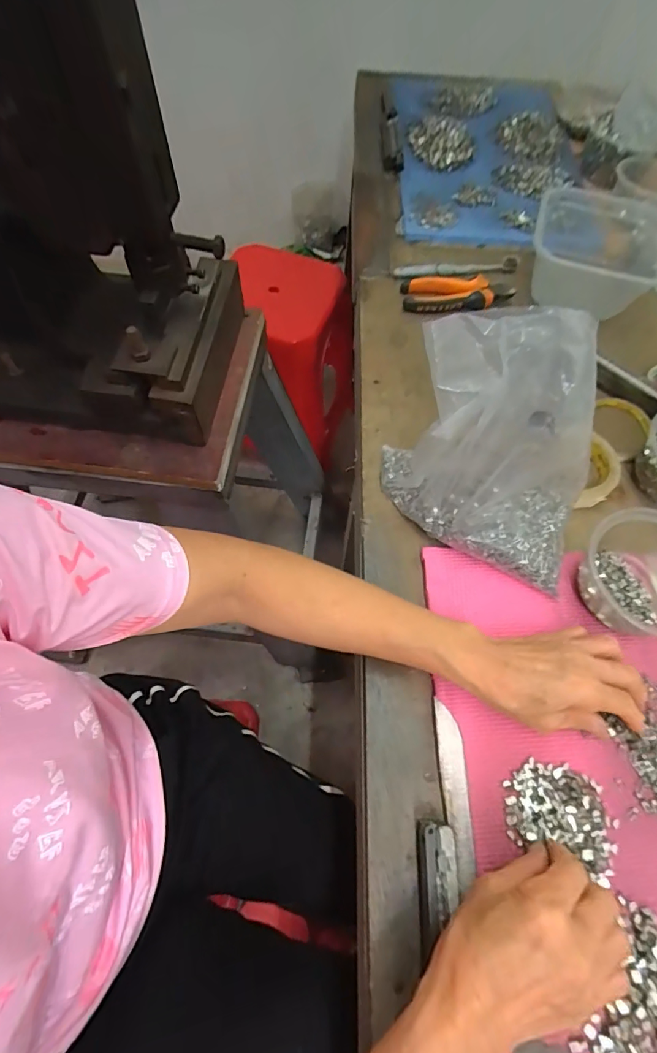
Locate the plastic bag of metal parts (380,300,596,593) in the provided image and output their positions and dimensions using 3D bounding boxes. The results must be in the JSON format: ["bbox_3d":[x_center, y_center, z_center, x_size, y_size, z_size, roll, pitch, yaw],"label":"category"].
[{"bbox_3d":[0.145,-0.064,0.387,0.178,0.193,0.121,20,65,9],"label":"plastic bag of metal parts"}]

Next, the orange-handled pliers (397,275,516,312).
[{"bbox_3d":[0.176,-0.315,0.610,0.149,0.021,0.059,2,63,-1],"label":"orange-handled pliers"}]

